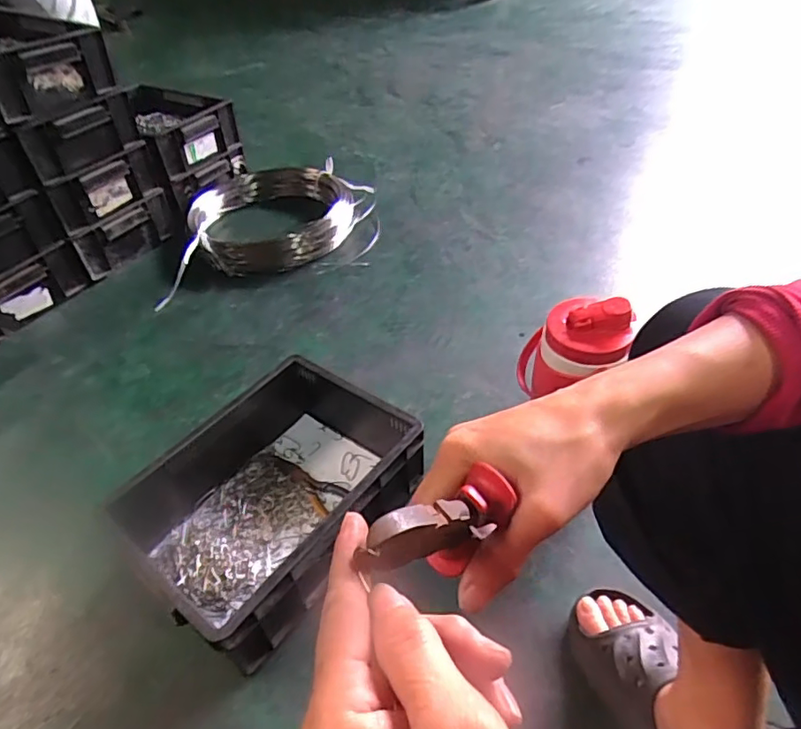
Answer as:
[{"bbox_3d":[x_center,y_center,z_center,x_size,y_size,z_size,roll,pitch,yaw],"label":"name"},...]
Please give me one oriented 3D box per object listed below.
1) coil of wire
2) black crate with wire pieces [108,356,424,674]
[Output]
[{"bbox_3d":[-0.325,-0.350,1.308,0.518,0.097,0.403,-19,44,-14],"label":"coil of wire"},{"bbox_3d":[-0.171,0.159,0.733,0.282,0.129,0.340,26,51,30],"label":"black crate with wire pieces"}]

